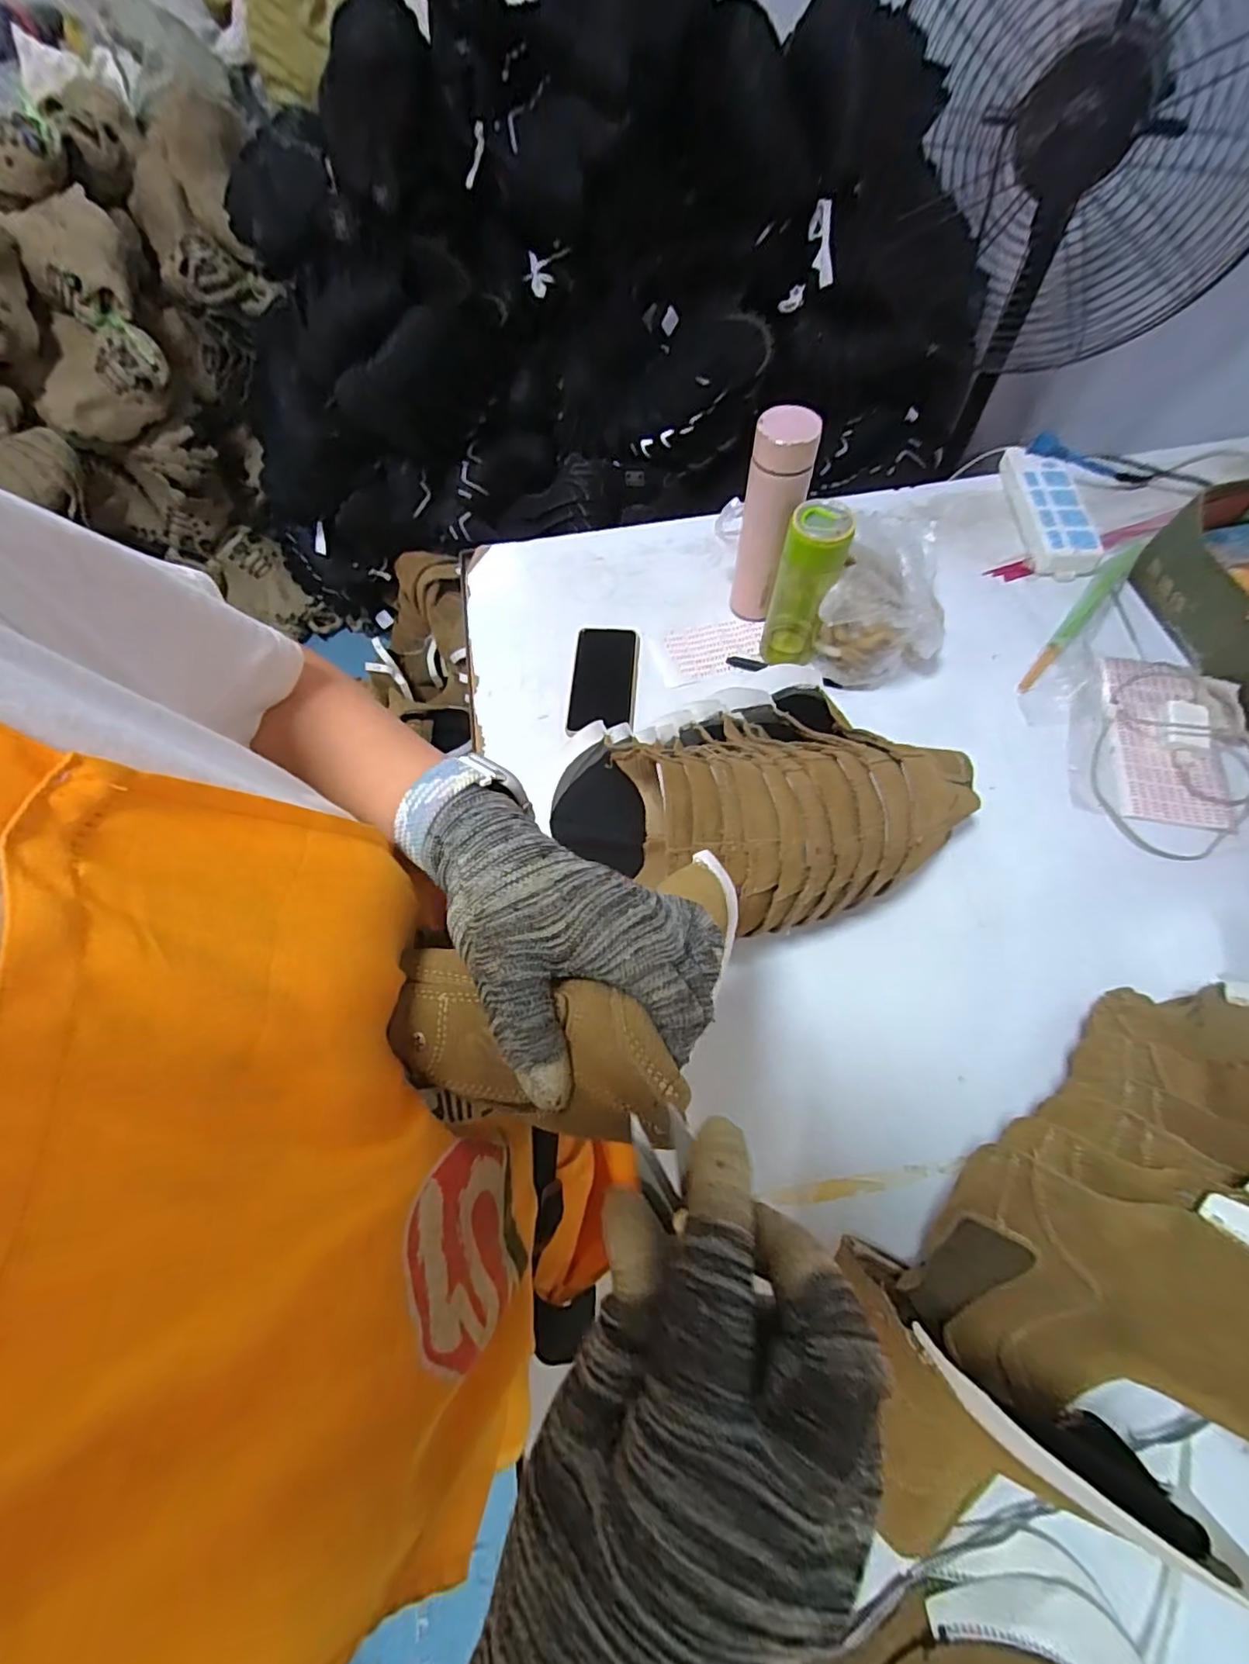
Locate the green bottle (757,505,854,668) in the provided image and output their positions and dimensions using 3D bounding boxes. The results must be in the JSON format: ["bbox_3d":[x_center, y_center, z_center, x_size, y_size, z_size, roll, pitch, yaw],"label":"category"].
[{"bbox_3d":[0.201,-0.276,0.675,0.066,0.183,0.066,12,65,7],"label":"green bottle"}]

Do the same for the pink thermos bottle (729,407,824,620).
[{"bbox_3d":[0.165,-0.351,0.689,0.061,0.227,0.051,13,65,7],"label":"pink thermos bottle"}]

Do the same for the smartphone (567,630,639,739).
[{"bbox_3d":[-0.025,-0.188,0.744,0.080,0.016,0.164,3,64,3],"label":"smartphone"}]

